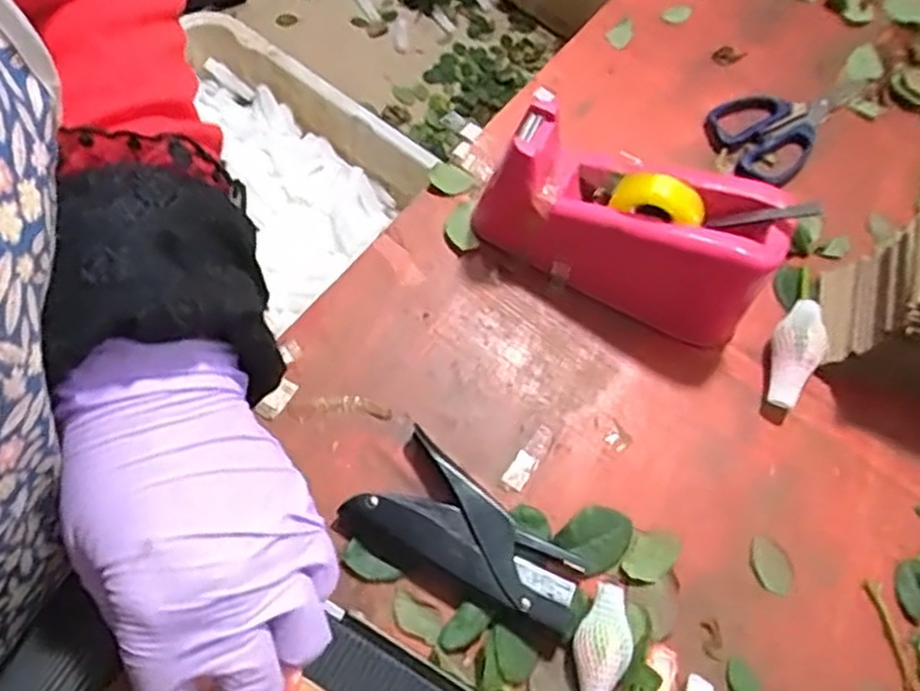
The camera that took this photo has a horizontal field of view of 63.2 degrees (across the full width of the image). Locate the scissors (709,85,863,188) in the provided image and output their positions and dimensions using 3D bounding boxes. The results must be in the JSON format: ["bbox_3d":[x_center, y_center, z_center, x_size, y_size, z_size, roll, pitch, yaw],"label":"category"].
[{"bbox_3d":[0.279,-0.190,0.627,0.144,0.019,0.080,-32,74,-16],"label":"scissors"}]

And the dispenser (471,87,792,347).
[{"bbox_3d":[0.113,-0.084,0.517,0.200,0.095,0.078,25,68,6],"label":"dispenser"}]

